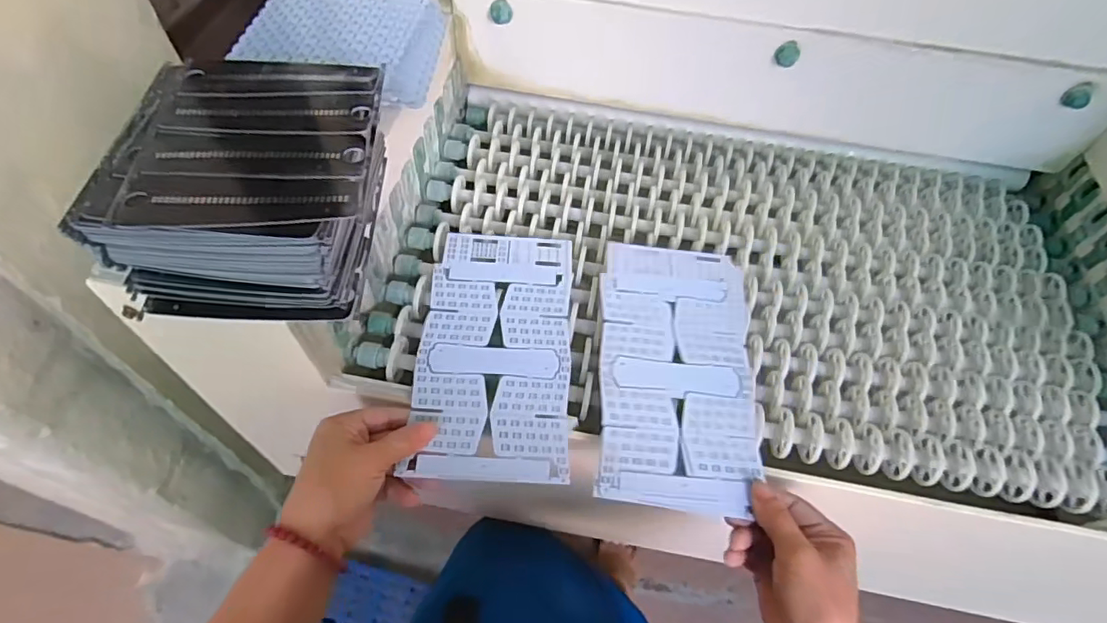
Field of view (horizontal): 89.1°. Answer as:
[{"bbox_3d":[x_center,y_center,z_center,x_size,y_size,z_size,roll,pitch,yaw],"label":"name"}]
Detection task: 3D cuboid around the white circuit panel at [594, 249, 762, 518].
[{"bbox_3d":[0.106,0.043,0.485,0.132,0.006,0.247,10,56,-3],"label":"white circuit panel"}]

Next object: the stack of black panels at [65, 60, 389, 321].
[{"bbox_3d":[-0.206,-0.094,0.406,0.166,0.087,0.179,2,56,-2],"label":"stack of black panels"}]

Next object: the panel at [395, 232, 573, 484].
[{"bbox_3d":[-0.048,0.027,0.490,0.126,0.008,0.239,4,54,-2],"label":"panel"}]

